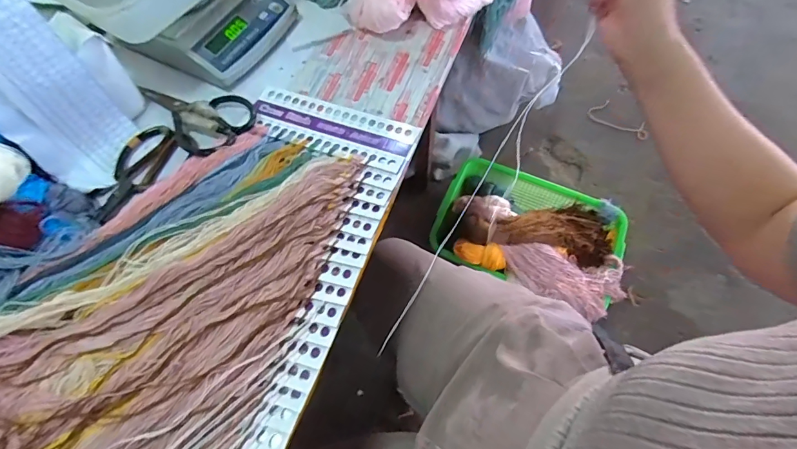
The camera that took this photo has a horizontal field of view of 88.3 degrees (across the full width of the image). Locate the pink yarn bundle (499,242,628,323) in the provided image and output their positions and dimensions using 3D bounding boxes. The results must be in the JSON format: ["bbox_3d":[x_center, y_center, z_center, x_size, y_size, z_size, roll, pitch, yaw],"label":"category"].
[{"bbox_3d":[0.382,0.129,0.956,0.293,0.058,0.143,17,65,9],"label":"pink yarn bundle"}]

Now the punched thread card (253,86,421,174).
[{"bbox_3d":[-0.095,-0.134,0.566,0.232,0.005,0.086,18,61,12],"label":"punched thread card"}]

